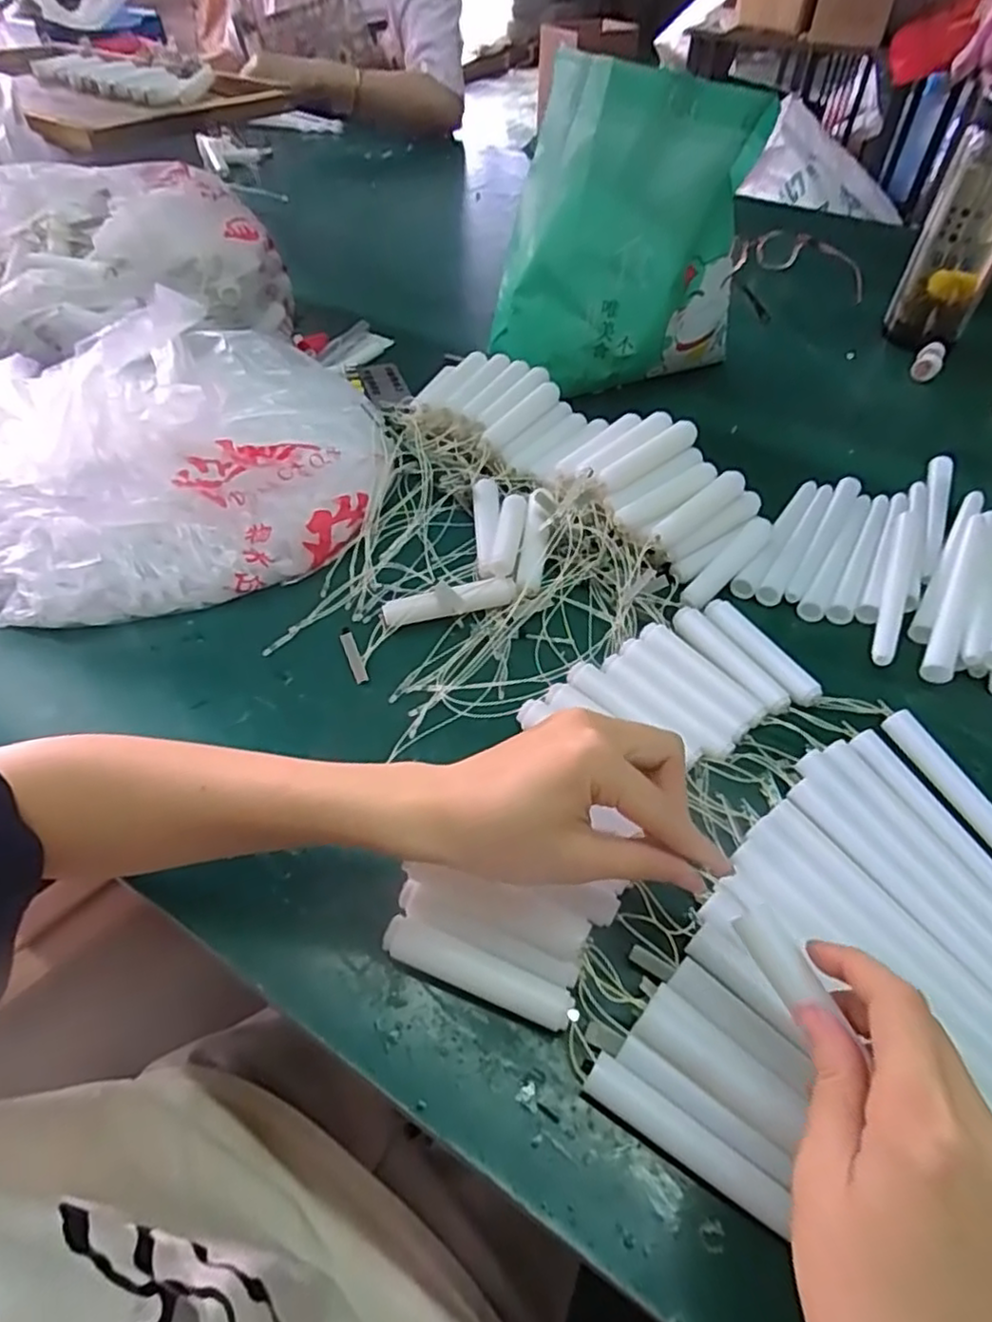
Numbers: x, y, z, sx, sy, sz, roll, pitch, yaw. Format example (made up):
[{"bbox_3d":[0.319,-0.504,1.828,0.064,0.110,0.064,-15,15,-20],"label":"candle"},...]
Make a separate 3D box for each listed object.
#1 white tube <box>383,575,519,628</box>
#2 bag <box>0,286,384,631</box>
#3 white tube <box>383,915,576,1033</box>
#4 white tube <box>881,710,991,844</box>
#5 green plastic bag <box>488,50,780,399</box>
[{"bbox_3d":[-0.031,-0.040,0.468,0.090,0.022,0.018,-9,51,-8],"label":"white tube"},{"bbox_3d":[-0.252,-0.153,0.507,0.316,0.127,0.233,-15,52,-13],"label":"bag"},{"bbox_3d":[-0.009,0.142,0.312,0.088,0.016,0.017,19,53,14],"label":"white tube"},{"bbox_3d":[0.261,0.088,0.361,0.015,0.014,0.149,-17,53,-14],"label":"white tube"},{"bbox_3d":[0.105,-0.355,0.599,0.214,0.239,0.105,9,51,6],"label":"green plastic bag"}]

